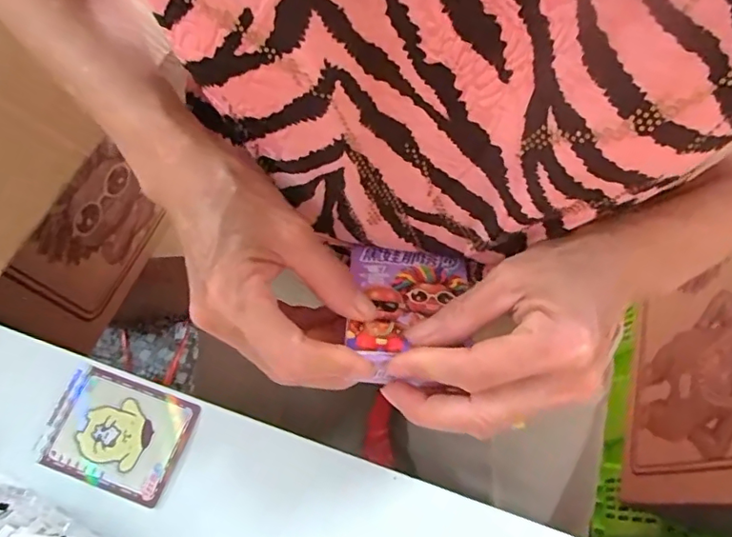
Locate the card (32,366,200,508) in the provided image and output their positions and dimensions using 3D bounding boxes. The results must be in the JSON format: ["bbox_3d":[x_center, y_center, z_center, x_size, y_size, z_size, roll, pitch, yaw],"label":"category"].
[{"bbox_3d":[-0.153,0.102,0.334,0.084,0.006,0.062,19,69,6],"label":"card"}]

